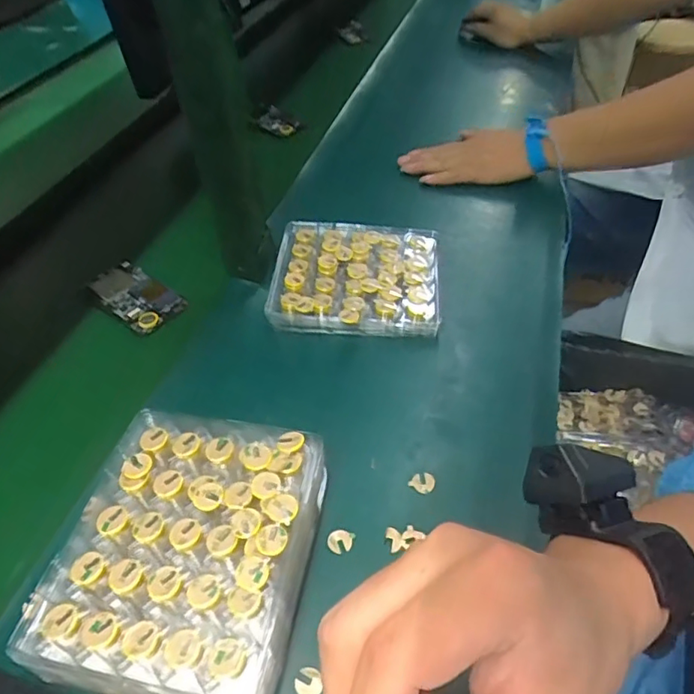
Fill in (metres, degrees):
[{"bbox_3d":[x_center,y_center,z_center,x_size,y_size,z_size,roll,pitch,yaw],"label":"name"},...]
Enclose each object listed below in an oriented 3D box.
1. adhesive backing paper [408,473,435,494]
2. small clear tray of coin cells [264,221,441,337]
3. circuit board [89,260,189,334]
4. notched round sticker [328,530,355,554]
[{"bbox_3d":[0.061,0.108,0.437,0.019,0.004,0.017,27,61,32],"label":"adhesive backing paper"},{"bbox_3d":[0.009,-0.076,0.584,0.172,0.039,0.142,1,47,5],"label":"small clear tray of coin cells"},{"bbox_3d":[-0.237,-0.058,0.614,0.115,0.013,0.060,30,55,28],"label":"circuit board"},{"bbox_3d":[-0.005,0.144,0.407,0.018,0.004,0.017,-2,47,2],"label":"notched round sticker"}]

